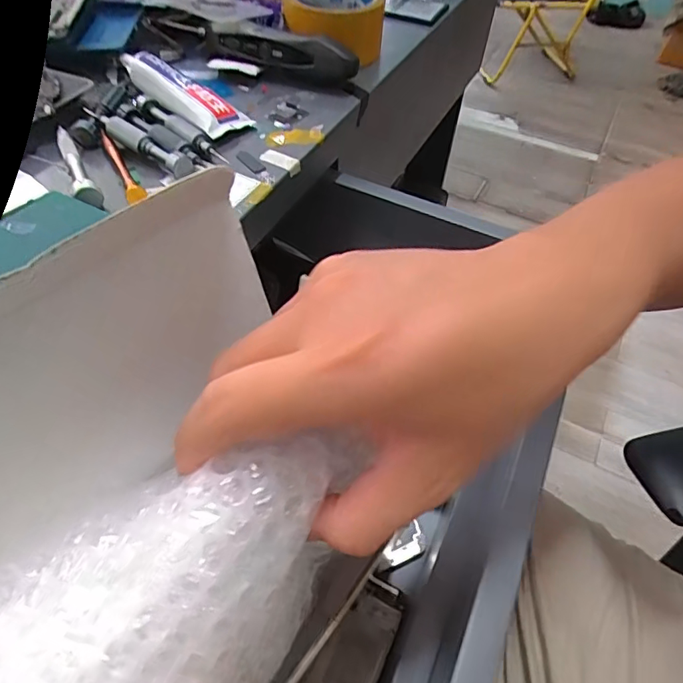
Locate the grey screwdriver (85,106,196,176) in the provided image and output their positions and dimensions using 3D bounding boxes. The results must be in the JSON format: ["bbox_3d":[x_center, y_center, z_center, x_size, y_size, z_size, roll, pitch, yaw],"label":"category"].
[{"bbox_3d":[-0.148,-0.147,0.364,0.106,0.013,0.015,32,56,21],"label":"grey screwdriver"}]

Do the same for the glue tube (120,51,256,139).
[{"bbox_3d":[-0.134,-0.208,0.409,0.135,0.024,0.040,37,58,24],"label":"glue tube"}]

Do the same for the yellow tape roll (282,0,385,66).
[{"bbox_3d":[-0.010,-0.314,0.492,0.102,0.048,0.119,32,56,22],"label":"yellow tape roll"}]

